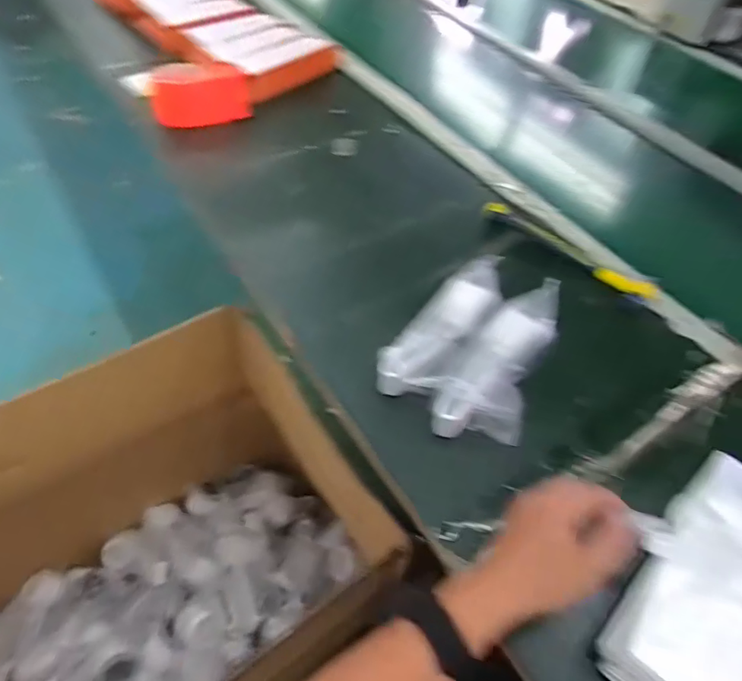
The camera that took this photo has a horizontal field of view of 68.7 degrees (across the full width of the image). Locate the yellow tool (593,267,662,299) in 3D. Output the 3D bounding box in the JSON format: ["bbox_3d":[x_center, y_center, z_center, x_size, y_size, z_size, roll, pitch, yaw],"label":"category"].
[{"bbox_3d":[0.320,-0.073,0.684,0.019,0.016,0.083,-36,48,-28],"label":"yellow tool"}]

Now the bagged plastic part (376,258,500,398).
[{"bbox_3d":[0.081,-0.013,0.581,0.063,0.044,0.185,35,76,22],"label":"bagged plastic part"}]

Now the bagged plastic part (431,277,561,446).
[{"bbox_3d":[0.140,0.025,0.557,0.085,0.044,0.185,31,80,19],"label":"bagged plastic part"}]

